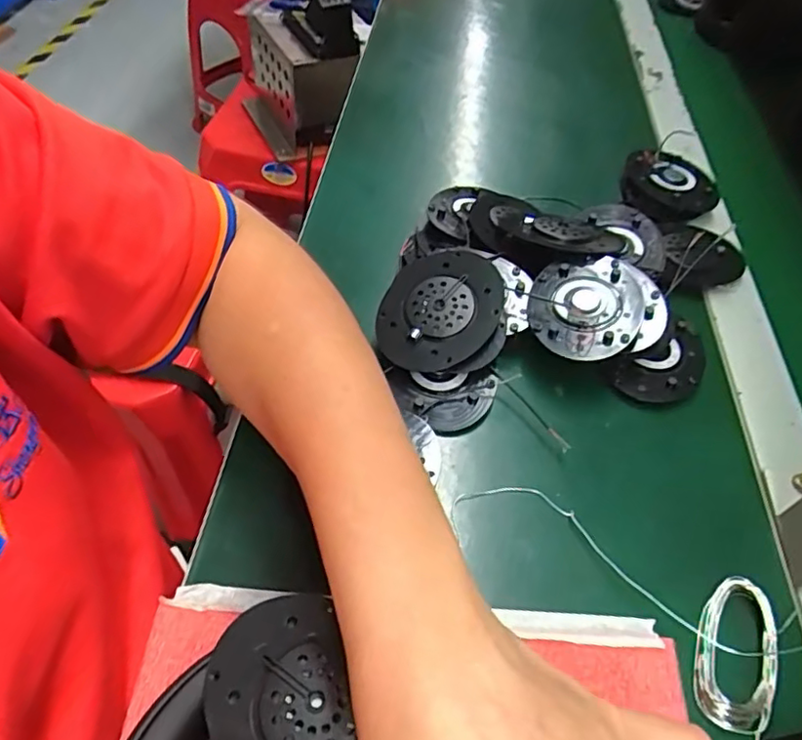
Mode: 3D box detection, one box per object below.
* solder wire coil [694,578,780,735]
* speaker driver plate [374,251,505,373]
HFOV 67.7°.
[{"bbox_3d":[0.154,0.127,0.273,0.034,0.006,0.068,19,54,13],"label":"solder wire coil"},{"bbox_3d":[0.025,-0.036,0.368,0.068,0.018,0.082,17,72,14],"label":"speaker driver plate"}]

